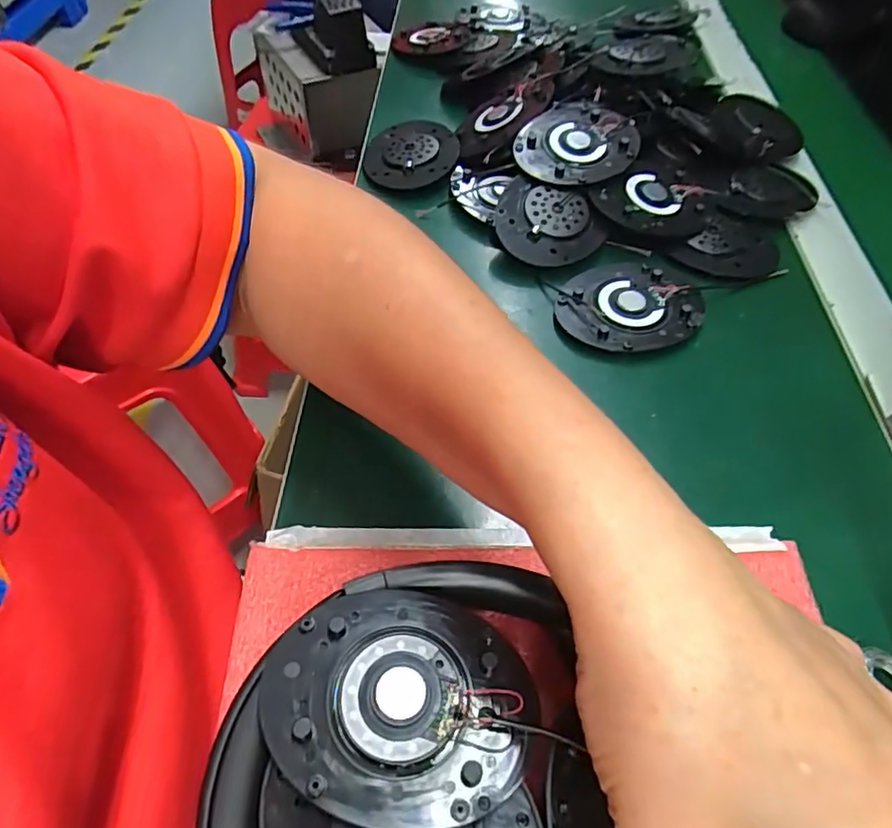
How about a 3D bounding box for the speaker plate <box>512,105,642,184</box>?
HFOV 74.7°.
[{"bbox_3d":[0.088,-0.179,0.387,0.066,0.008,0.079,39,72,17],"label":"speaker plate"}]

